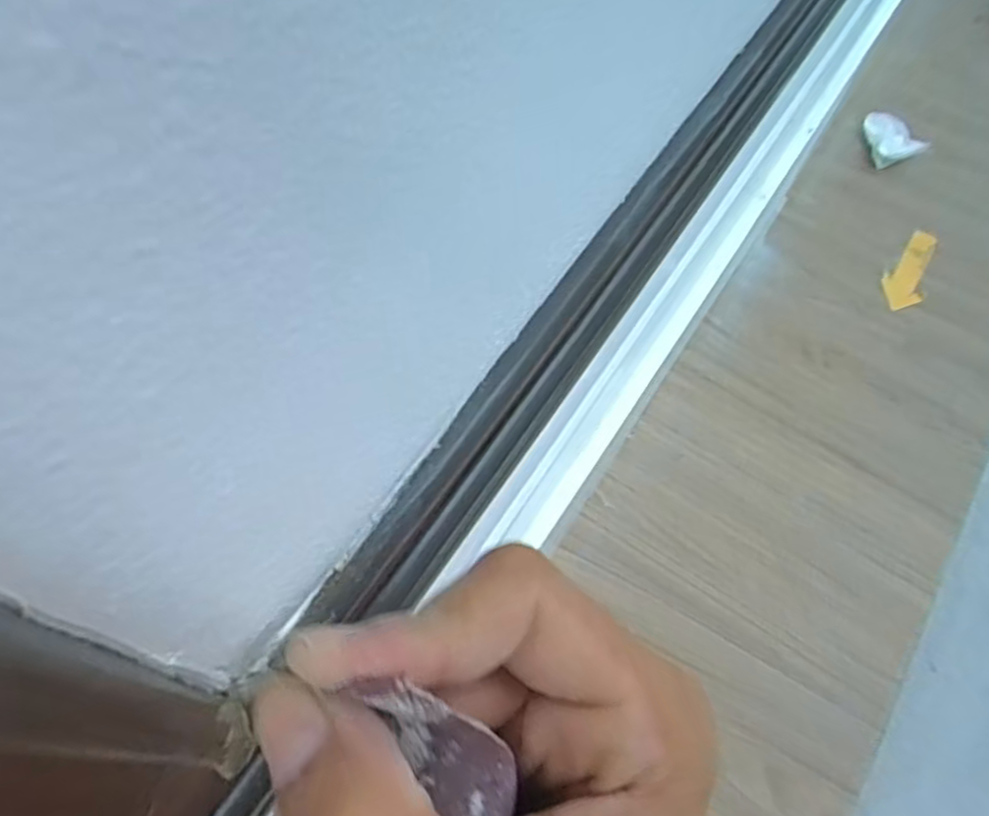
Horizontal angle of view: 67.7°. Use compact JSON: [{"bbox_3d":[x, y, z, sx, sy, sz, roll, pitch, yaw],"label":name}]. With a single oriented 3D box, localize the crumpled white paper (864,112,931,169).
[{"bbox_3d":[0.445,-0.307,0.841,0.042,0.042,0.071,-16,67,-11],"label":"crumpled white paper"}]

